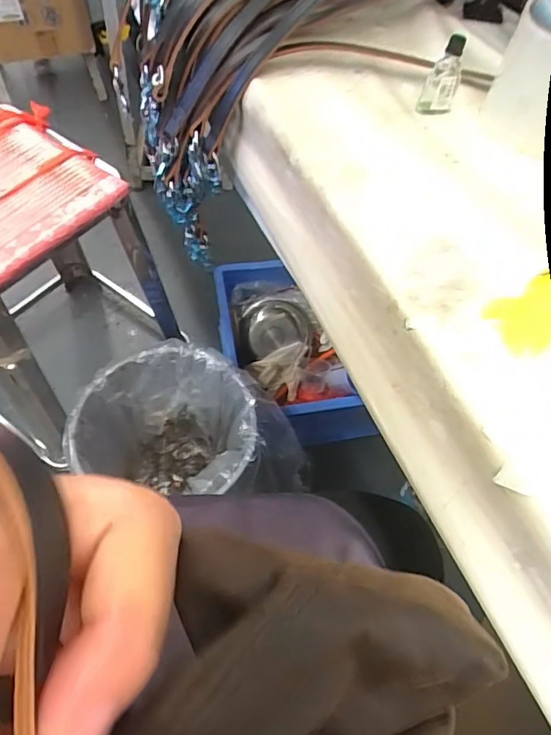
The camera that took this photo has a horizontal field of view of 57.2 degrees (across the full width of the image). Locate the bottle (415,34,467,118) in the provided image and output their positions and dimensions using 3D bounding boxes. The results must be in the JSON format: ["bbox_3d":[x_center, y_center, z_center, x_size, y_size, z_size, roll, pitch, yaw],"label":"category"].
[{"bbox_3d":[0.115,-0.198,0.344,0.024,0.049,0.014,15,59,6],"label":"bottle"}]

